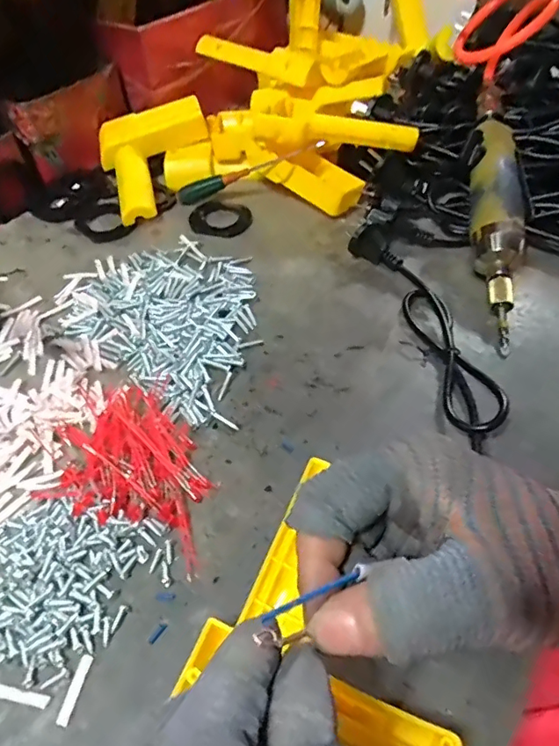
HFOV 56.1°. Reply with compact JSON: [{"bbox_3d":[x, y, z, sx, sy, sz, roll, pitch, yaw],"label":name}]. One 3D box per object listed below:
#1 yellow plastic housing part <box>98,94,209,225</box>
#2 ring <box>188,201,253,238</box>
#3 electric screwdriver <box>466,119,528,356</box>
[{"bbox_3d":[-0.120,-0.212,0.521,0.110,0.054,0.138,-13,50,-9],"label":"yellow plastic housing part"},{"bbox_3d":[-0.059,-0.149,0.501,0.059,0.005,0.059,-1,49,1],"label":"ring"},{"bbox_3d":[0.176,-0.116,0.417,0.047,0.034,0.204,4,71,5],"label":"electric screwdriver"}]

